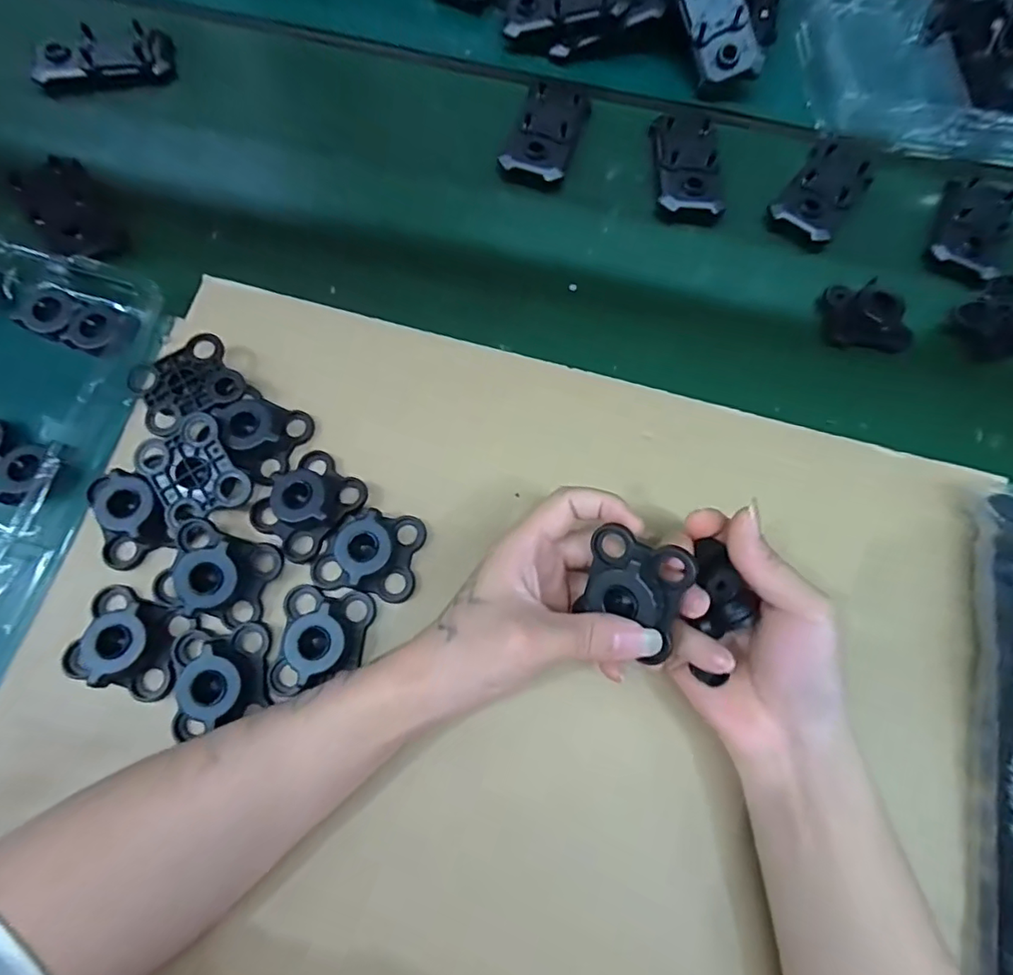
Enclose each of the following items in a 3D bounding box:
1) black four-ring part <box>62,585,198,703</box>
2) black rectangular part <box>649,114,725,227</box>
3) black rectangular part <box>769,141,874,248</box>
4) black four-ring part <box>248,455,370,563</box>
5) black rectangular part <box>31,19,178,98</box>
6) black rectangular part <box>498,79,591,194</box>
[{"bbox_3d":[-0.206,0.084,0.286,0.058,0.016,0.049,19,73,3],"label":"black four-ring part"},{"bbox_3d":[0.146,-0.261,0.430,0.052,0.013,0.104,1,73,-2],"label":"black rectangular part"},{"bbox_3d":[0.258,-0.241,0.429,0.053,0.010,0.102,36,75,8],"label":"black rectangular part"},{"bbox_3d":[-0.118,0.007,0.309,0.049,0.021,0.058,39,76,9],"label":"black four-ring part"},{"bbox_3d":[-0.332,-0.351,0.436,0.105,0.016,0.053,-15,74,-7],"label":"black rectangular part"},{"bbox_3d":[0.033,-0.293,0.436,0.054,0.015,0.105,19,73,3],"label":"black rectangular part"}]

